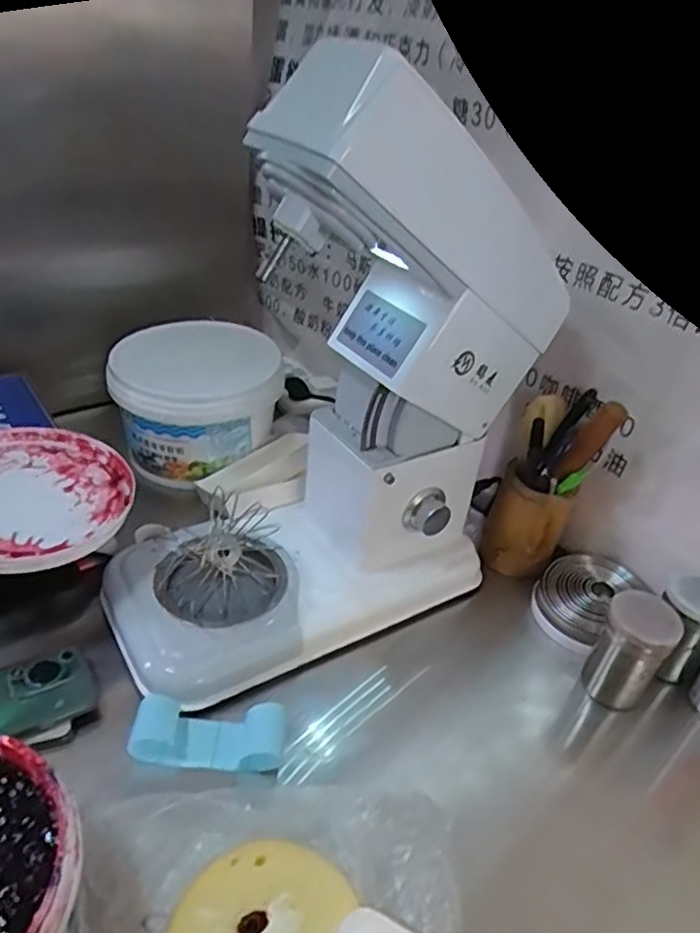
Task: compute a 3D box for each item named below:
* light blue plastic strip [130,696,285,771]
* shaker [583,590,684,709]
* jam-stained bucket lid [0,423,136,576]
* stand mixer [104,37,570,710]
[{"bbox_3d":[-0.126,0.240,0.582,0.130,0.026,0.054,6,34,-3],"label":"light blue plastic strip"},{"bbox_3d":[0.291,0.191,0.674,0.067,0.114,0.061,29,39,29],"label":"shaker"},{"bbox_3d":[-0.334,0.027,0.666,0.202,0.032,0.210,5,34,-4],"label":"jam-stained bucket lid"},{"bbox_3d":[-0.017,-0.074,0.630,0.438,0.492,0.234,-21,43,-36],"label":"stand mixer"}]

